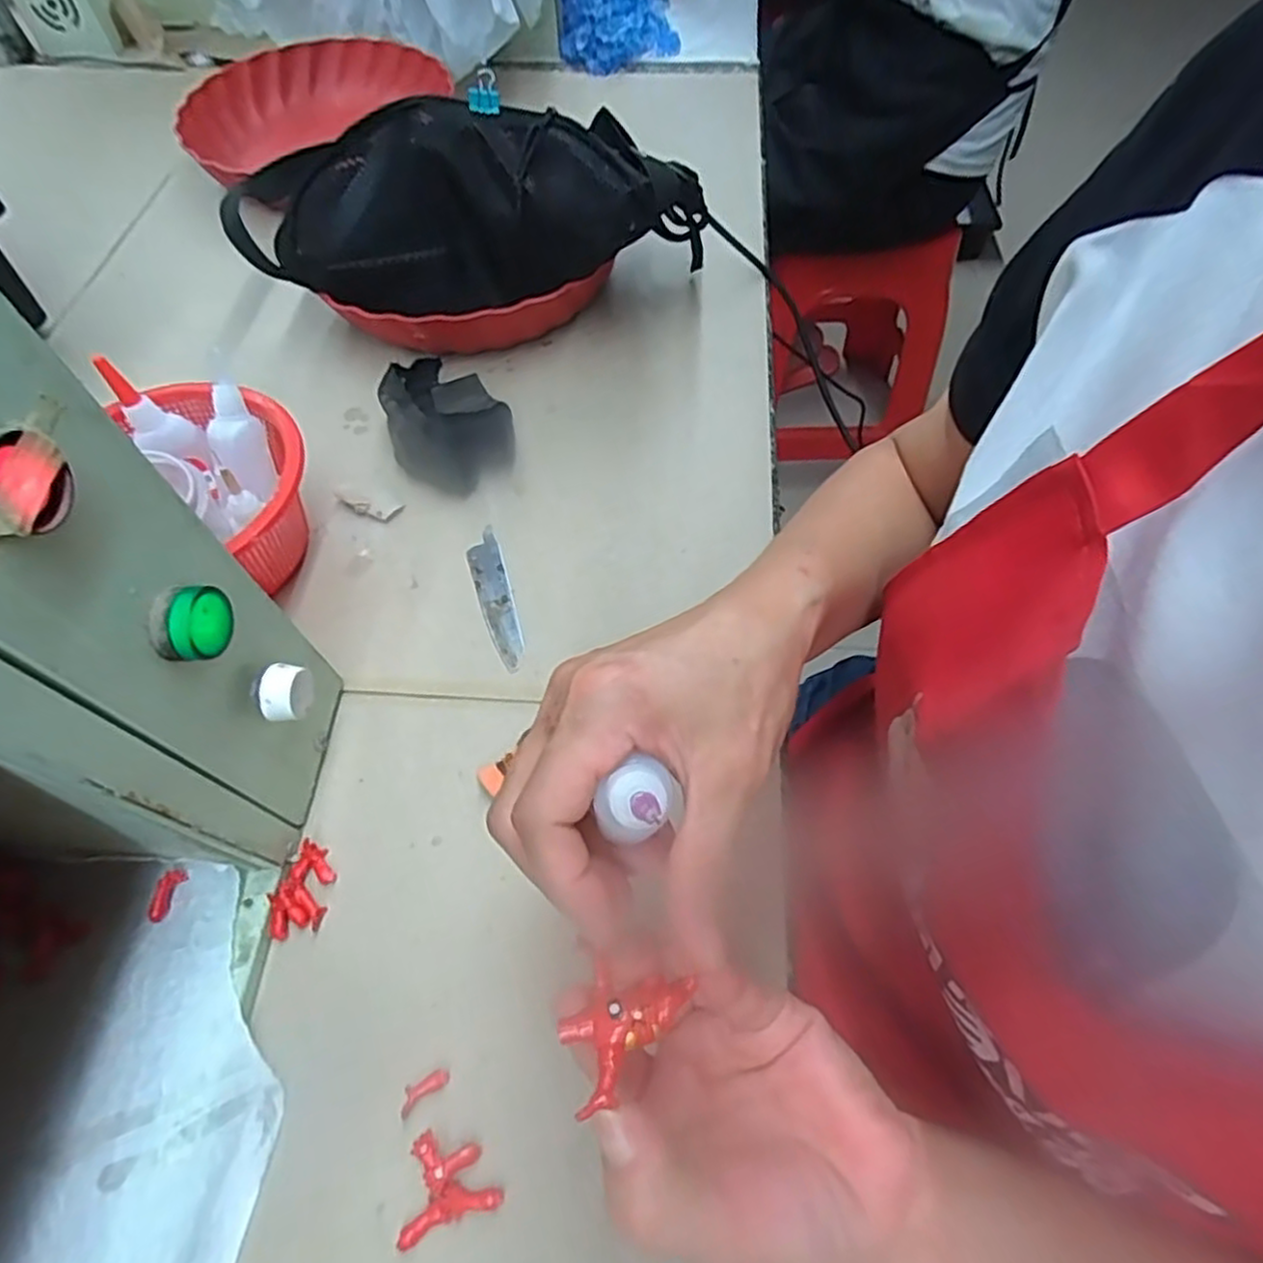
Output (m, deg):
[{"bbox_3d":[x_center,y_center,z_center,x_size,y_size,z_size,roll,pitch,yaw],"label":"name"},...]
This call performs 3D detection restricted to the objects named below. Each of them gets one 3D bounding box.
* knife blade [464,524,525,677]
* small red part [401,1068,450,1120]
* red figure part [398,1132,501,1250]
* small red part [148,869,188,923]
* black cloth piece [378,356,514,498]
[{"bbox_3d":[-0.084,-0.022,0.449,0.022,0.004,0.104,-16,61,-10],"label":"knife blade"},{"bbox_3d":[-0.091,0.198,0.313,0.023,0.004,0.009,-34,65,-19],"label":"small red part"},{"bbox_3d":[-0.077,0.222,0.296,0.040,0.009,0.034,-17,61,-11],"label":"red figure part"},{"bbox_3d":[-0.220,0.124,0.342,0.010,0.004,0.024,14,60,7],"label":"small red part"},{"bbox_3d":[-0.128,-0.144,0.500,0.076,0.038,0.095,-29,64,-17],"label":"black cloth piece"}]

